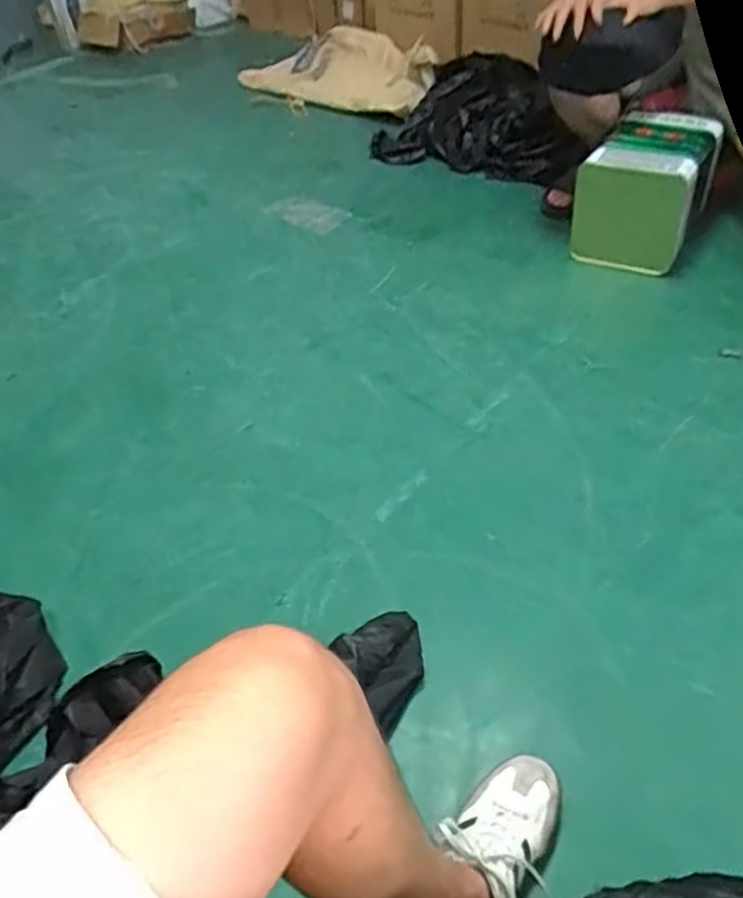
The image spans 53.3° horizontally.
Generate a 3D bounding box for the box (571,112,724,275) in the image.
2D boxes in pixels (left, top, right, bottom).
[{"bbox_3d":[0.635,-0.593,1.733,0.249,0.233,0.305,21,51,25],"label":"box"}]

